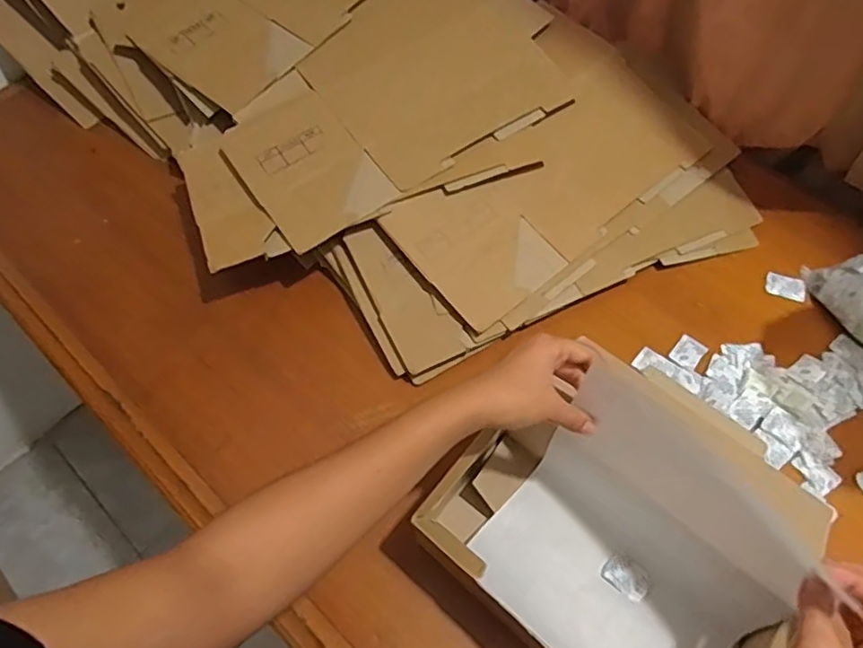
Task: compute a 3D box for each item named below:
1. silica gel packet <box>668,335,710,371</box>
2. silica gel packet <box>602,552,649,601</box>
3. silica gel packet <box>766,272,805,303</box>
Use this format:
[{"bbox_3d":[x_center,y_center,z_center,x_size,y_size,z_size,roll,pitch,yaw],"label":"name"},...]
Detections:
[{"bbox_3d":[0.275,0.030,0.647,0.028,0.004,0.037,36,67,19],"label":"silica gel packet"},{"bbox_3d":[0.172,0.225,0.536,0.040,0.006,0.026,41,68,21],"label":"silica gel packet"},{"bbox_3d":[0.401,-0.043,0.685,0.042,0.004,0.030,22,63,13],"label":"silica gel packet"}]

